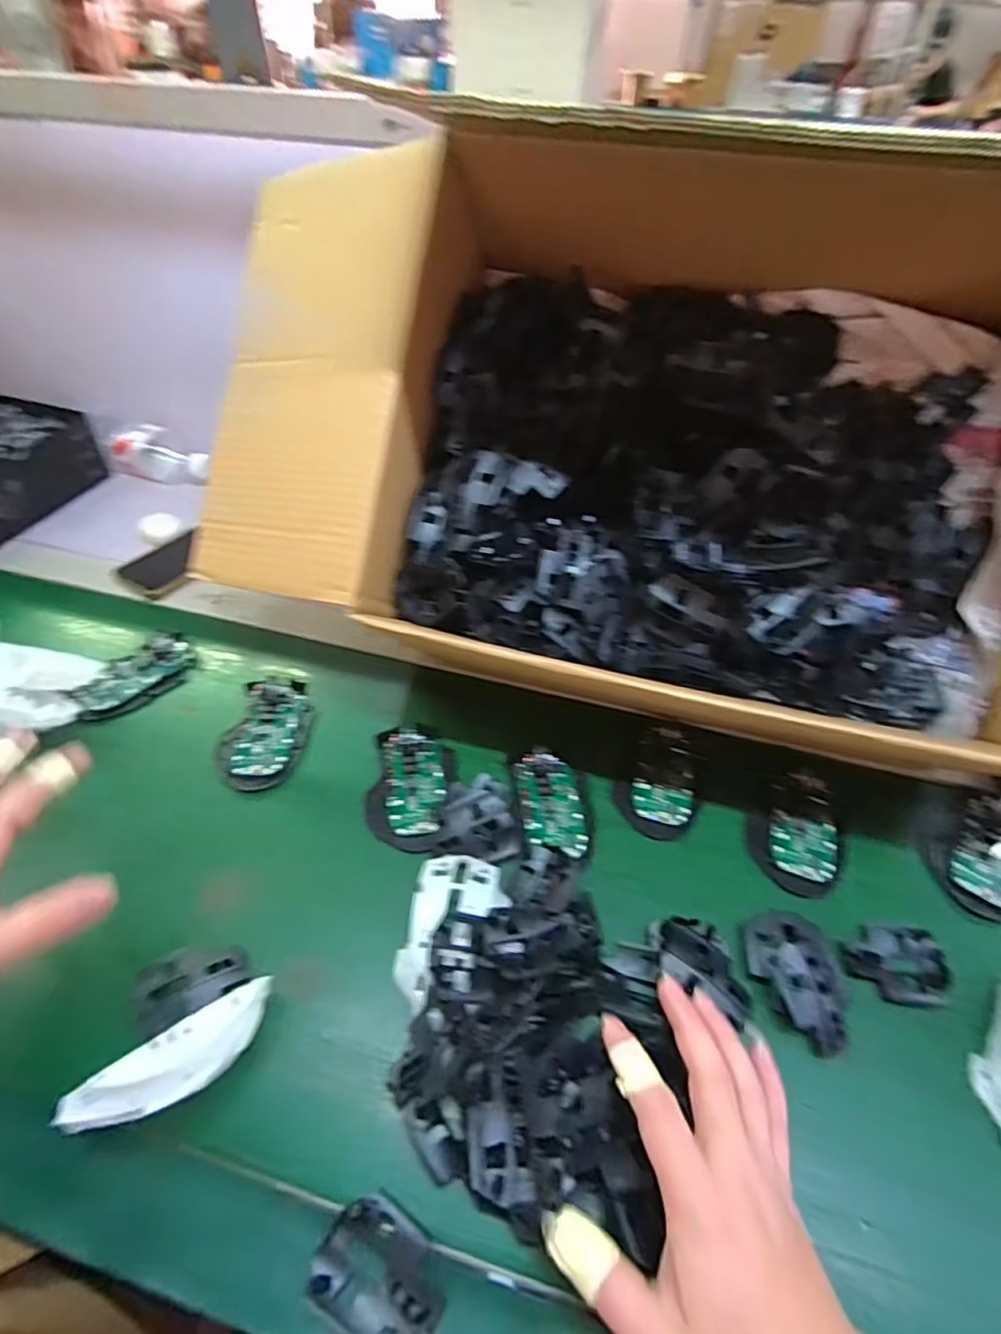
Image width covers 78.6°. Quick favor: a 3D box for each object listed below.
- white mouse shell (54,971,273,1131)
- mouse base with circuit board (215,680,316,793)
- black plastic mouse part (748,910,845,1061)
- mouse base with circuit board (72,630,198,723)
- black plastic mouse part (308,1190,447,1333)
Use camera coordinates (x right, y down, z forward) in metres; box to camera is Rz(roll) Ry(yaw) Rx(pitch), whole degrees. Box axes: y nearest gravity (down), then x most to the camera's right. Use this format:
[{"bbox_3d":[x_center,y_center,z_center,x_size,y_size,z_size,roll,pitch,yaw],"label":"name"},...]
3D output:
[{"bbox_3d":[-0.180,0.225,0.345,0.110,0.048,0.029,-29,53,-27],"label":"white mouse shell"},{"bbox_3d":[-0.210,0.059,0.544,0.077,0.026,0.104,-2,46,-4],"label":"mouse base with circuit board"},{"bbox_3d":[0.200,0.206,0.408,0.055,0.022,0.084,-1,46,-3],"label":"black plastic mouse part"},{"bbox_3d":[-0.344,0.009,0.586,0.056,0.026,0.114,32,53,26],"label":"mouse base with circuit board"},{"bbox_3d":[-0.061,0.311,0.312,0.065,0.013,0.050,27,51,22],"label":"black plastic mouse part"}]

